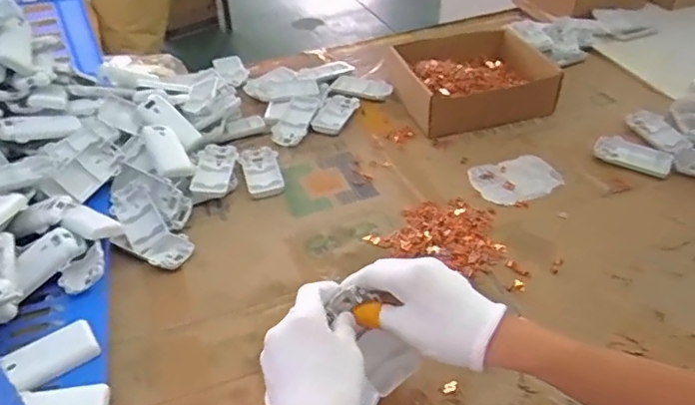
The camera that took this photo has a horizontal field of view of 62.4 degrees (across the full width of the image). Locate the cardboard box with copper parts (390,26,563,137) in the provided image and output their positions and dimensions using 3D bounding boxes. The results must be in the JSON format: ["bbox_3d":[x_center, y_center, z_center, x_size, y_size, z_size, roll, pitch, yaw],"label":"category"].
[{"bbox_3d":[0.205,-0.194,0.895,0.237,0.069,0.187,-12,42,-12],"label":"cardboard box with copper parts"}]

